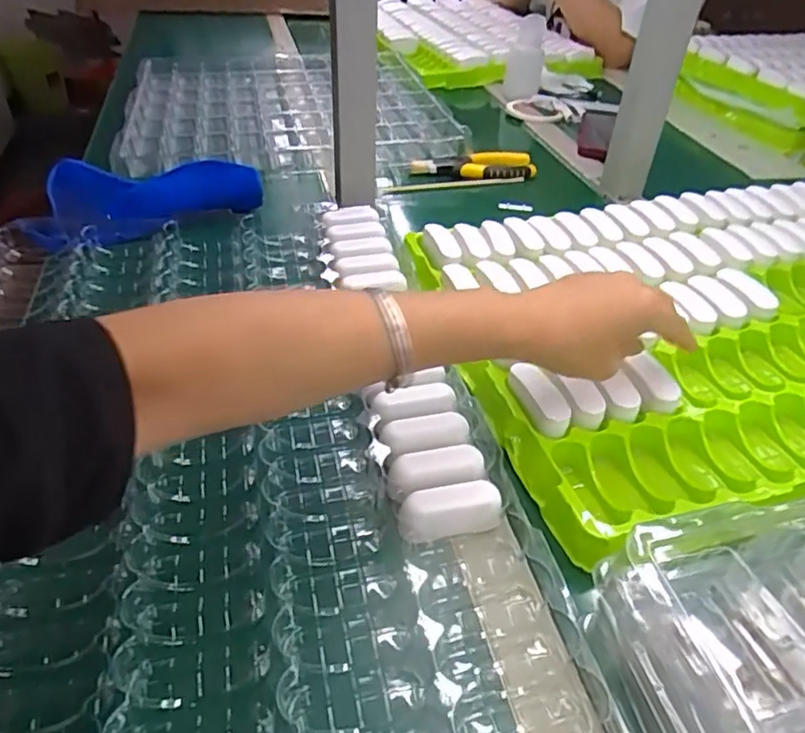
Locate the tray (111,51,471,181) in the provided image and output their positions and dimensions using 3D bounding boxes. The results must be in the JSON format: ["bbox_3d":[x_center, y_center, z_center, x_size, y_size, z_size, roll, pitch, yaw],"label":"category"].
[{"bbox_3d":[-0.182,-0.395,0.909,0.437,0.037,0.430,-9,41,-14],"label":"tray"}]

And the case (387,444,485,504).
[{"bbox_3d":[0.021,0.072,0.397,0.064,0.022,0.031,-11,41,-17],"label":"case"}]

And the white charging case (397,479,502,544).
[{"bbox_3d":[0.028,0.091,0.378,0.064,0.024,0.023,-9,40,-15],"label":"white charging case"}]

